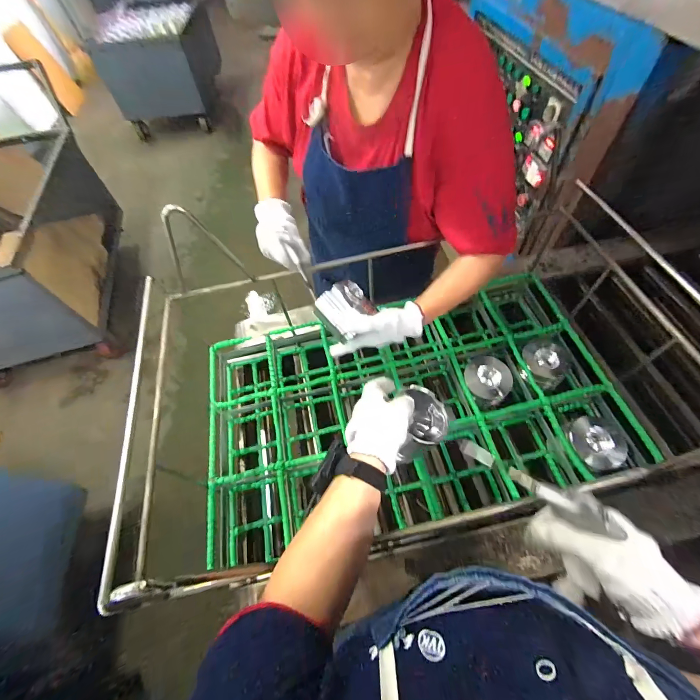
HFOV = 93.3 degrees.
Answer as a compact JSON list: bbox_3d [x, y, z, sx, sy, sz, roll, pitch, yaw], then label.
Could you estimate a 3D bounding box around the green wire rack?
[{"bbox_3d":[0.110,0.104,0.736,0.804,0.138,0.474,-11,57,-2],"label":"green wire rack"}]

